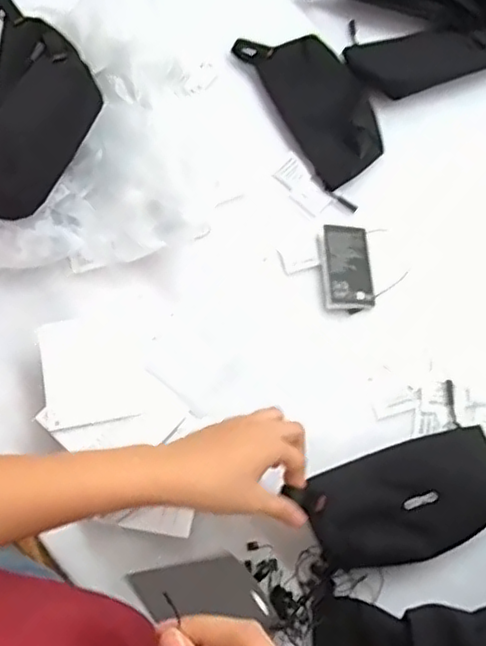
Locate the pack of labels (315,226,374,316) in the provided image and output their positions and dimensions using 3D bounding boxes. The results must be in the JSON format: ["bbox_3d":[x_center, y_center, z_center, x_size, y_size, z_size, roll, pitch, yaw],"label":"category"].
[{"bbox_3d":[0.105,-0.059,0.653,0.053,0.019,0.093,-2,68,1],"label":"pack of labels"}]

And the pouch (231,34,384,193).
[{"bbox_3d":[0.086,-0.256,0.724,0.094,0.024,0.209,-26,69,-9],"label":"pouch"}]

